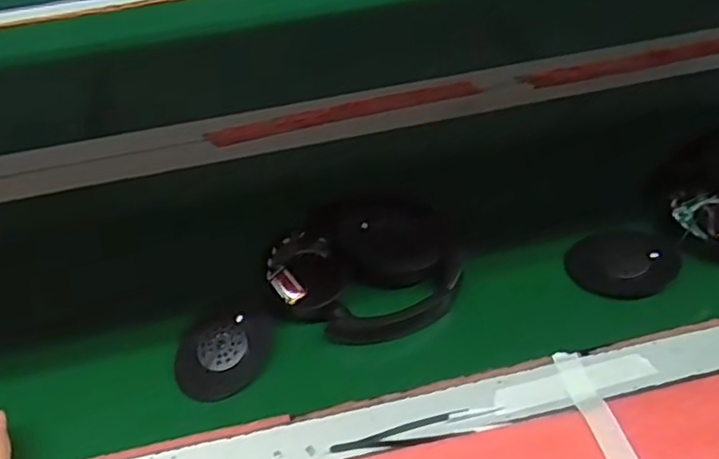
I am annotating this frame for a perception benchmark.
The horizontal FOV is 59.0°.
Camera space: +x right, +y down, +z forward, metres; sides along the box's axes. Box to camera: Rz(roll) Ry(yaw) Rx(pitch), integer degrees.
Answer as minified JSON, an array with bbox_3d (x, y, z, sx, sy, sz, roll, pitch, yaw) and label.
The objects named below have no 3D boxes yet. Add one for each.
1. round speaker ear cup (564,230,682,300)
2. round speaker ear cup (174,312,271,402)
[{"bbox_3d":[0.212,0.029,0.509,0.075,0.033,0.056,-15,45,-8],"label":"round speaker ear cup"},{"bbox_3d":[-0.106,0.098,0.490,0.073,0.016,0.059,-18,68,-1],"label":"round speaker ear cup"}]

